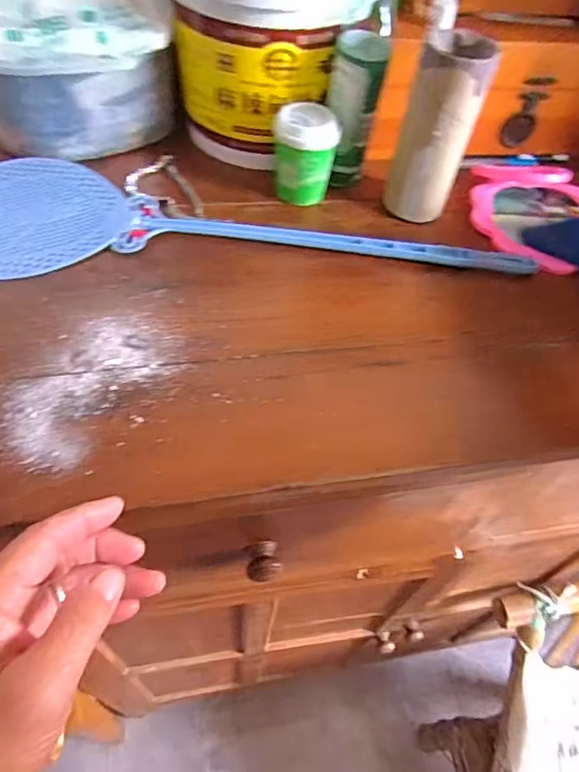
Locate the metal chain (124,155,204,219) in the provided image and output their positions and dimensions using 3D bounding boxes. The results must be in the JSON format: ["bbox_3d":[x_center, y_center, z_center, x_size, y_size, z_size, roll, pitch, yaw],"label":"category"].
[{"bbox_3d":[-0.122,-0.186,0.497,0.059,0.006,0.095,-19,58,-19],"label":"metal chain"}]

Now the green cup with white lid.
[{"bbox_3d":[0.013,-0.209,0.488,0.055,0.080,0.047,8,53,0],"label":"green cup with white lid"}]

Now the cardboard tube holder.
[{"bbox_3d":[0.128,-0.221,0.463,0.060,0.142,0.053,16,54,6],"label":"cardboard tube holder"}]

